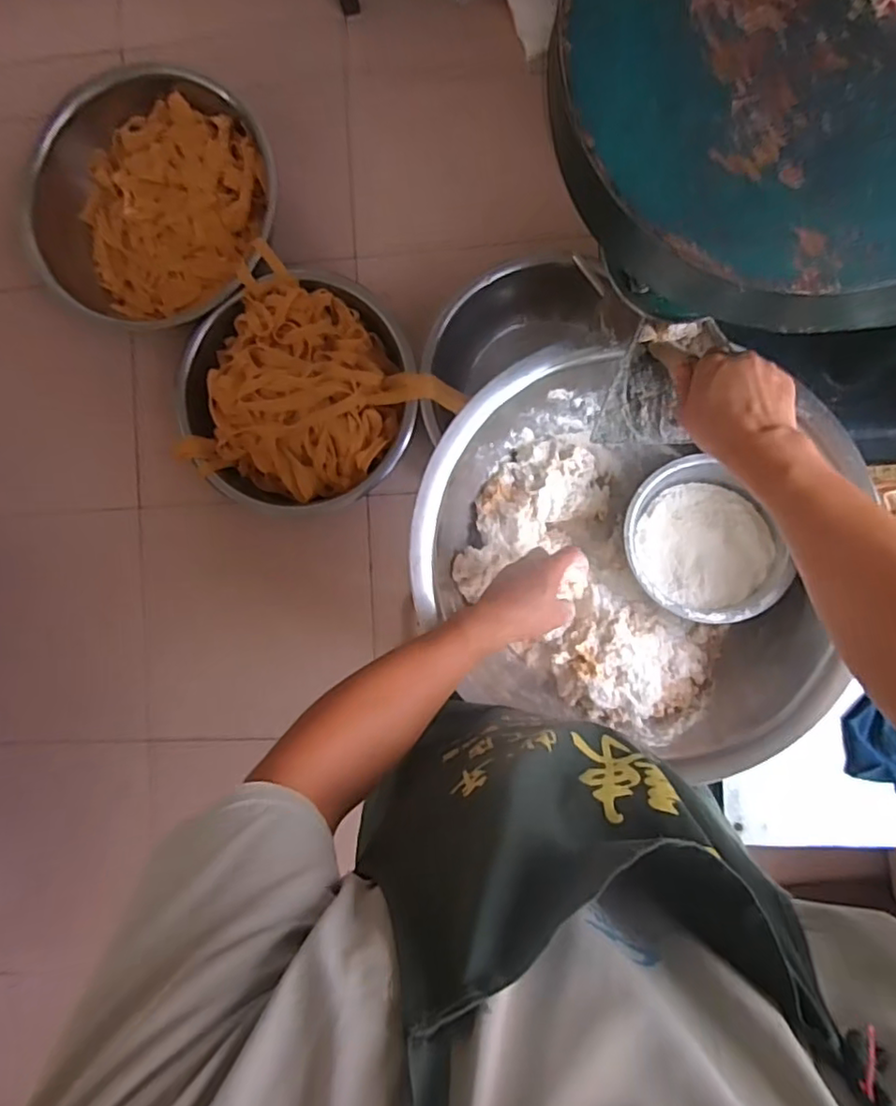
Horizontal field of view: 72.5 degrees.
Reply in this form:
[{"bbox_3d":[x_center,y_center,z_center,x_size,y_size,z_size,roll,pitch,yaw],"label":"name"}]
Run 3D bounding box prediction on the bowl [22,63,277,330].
[{"bbox_3d":[-0.690,-0.818,1.454,0.589,0.223,0.540,-17,89,1],"label":"bowl"}]

